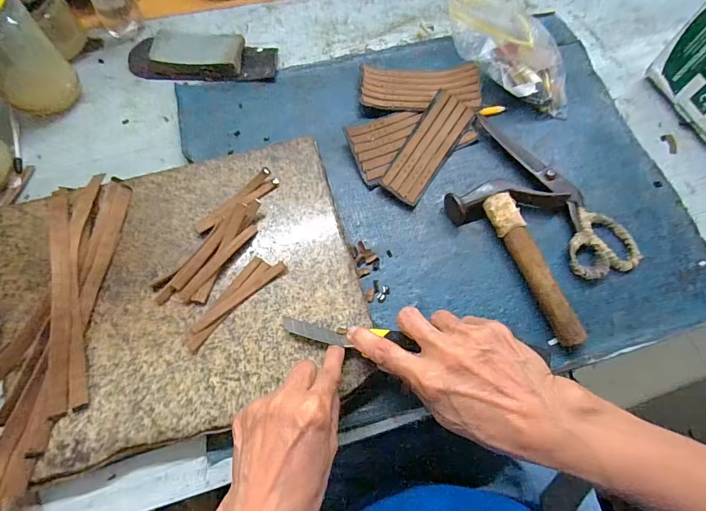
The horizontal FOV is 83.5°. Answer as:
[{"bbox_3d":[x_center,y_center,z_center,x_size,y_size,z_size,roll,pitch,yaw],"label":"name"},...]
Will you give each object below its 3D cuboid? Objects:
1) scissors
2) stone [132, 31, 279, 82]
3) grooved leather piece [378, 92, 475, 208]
[{"bbox_3d":[0.219,-0.075,0.422,0.071,0.012,0.211,-20,71,-6],"label":"scissors"},{"bbox_3d":[-0.184,-0.243,0.481,0.178,0.027,0.057,0,70,1],"label":"stone"},{"bbox_3d":[0.082,-0.120,0.436,0.050,0.017,0.136,32,74,12],"label":"grooved leather piece"}]

